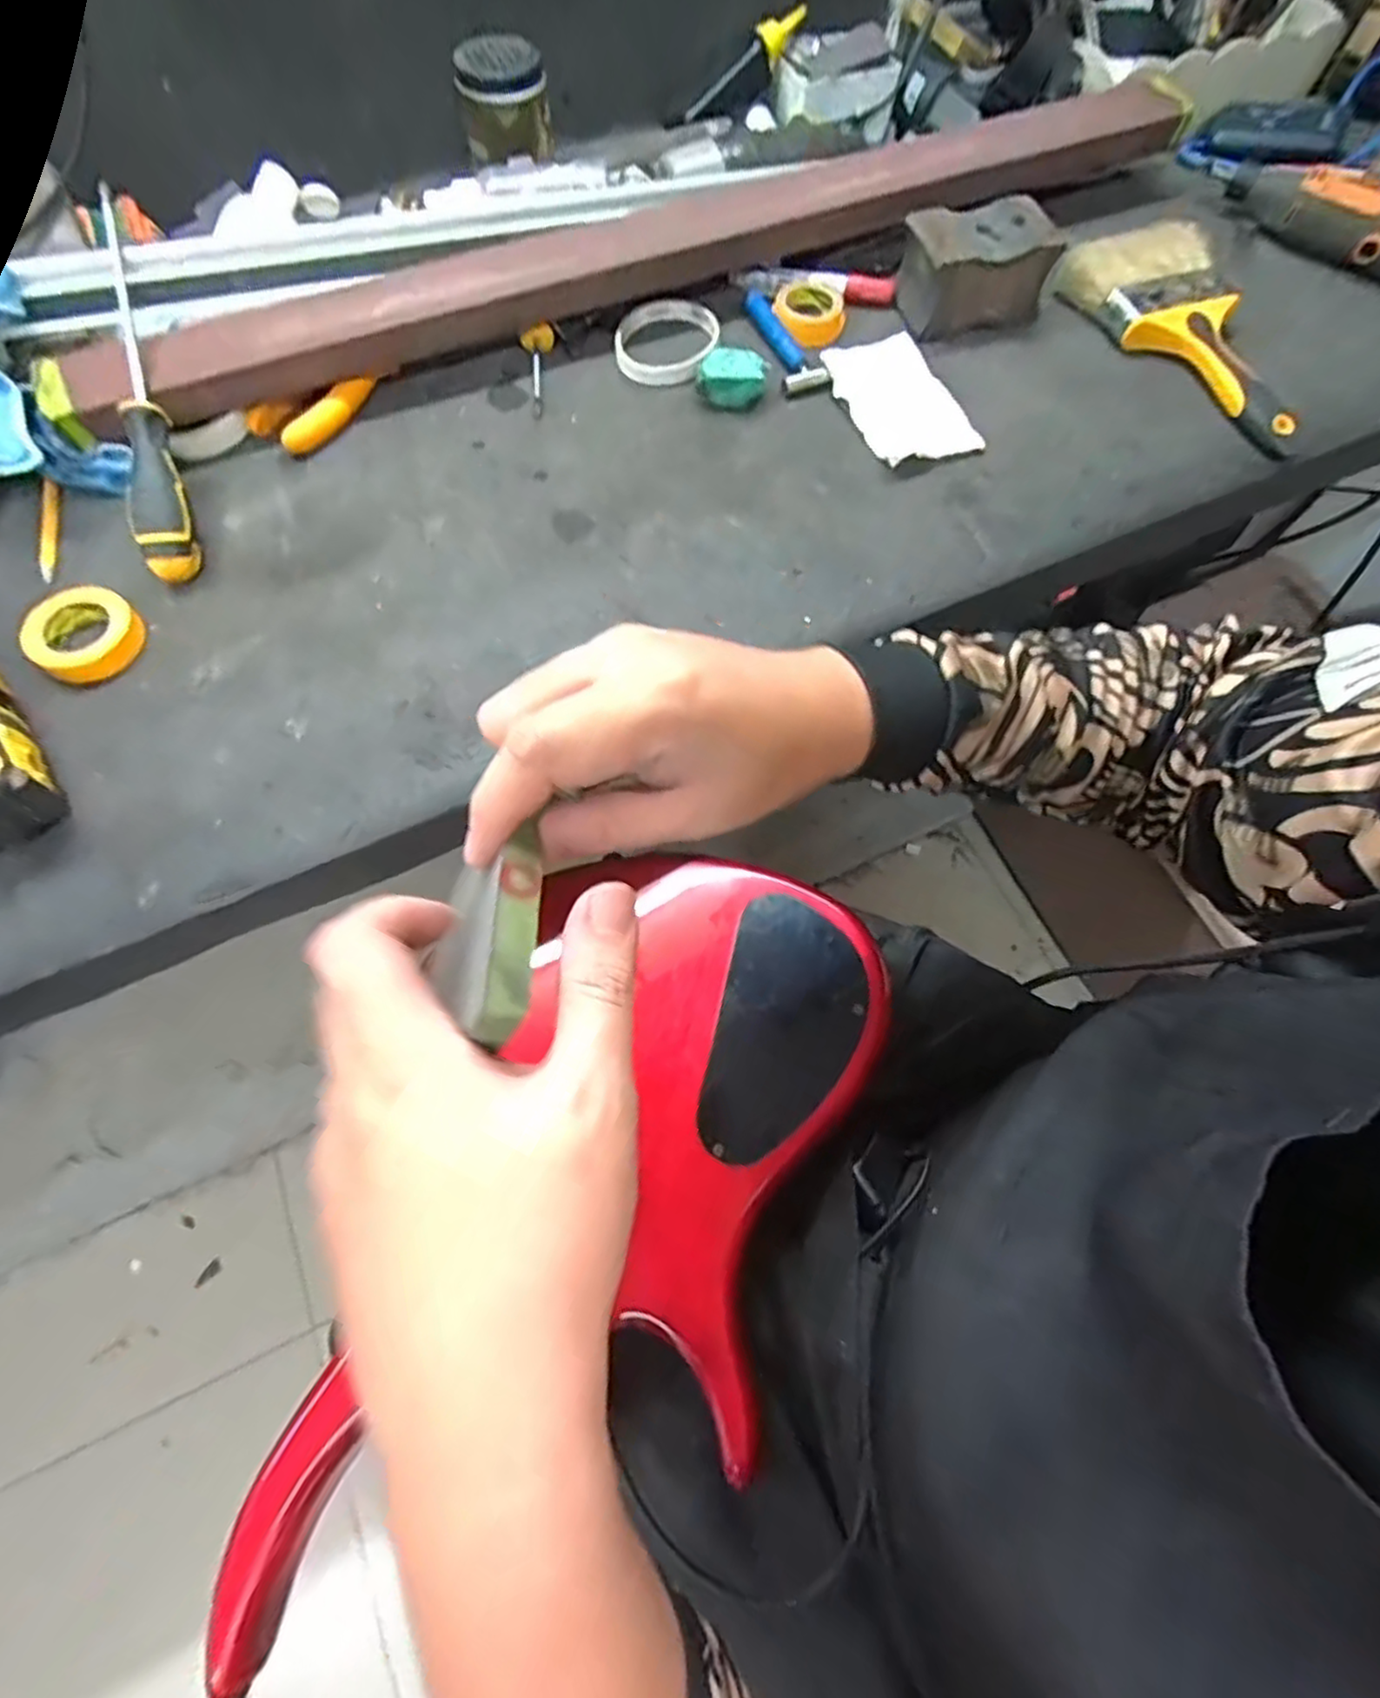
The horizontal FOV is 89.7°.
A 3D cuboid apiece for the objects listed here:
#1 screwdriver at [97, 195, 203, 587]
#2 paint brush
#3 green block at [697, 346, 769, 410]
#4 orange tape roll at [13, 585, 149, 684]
[{"bbox_3d":[-0.351,-0.293,0.444,0.030,0.025,0.244,-12,85,-7],"label":"screwdriver"},{"bbox_3d":[0.370,-0.398,0.532,0.114,0.027,0.220,-2,67,-2],"label":"paint brush"},{"bbox_3d":[0.031,-0.346,0.509,0.049,0.022,0.034,7,67,2],"label":"green block"},{"bbox_3d":[-0.366,-0.130,0.420,0.054,0.020,0.060,21,68,8],"label":"orange tape roll"}]

